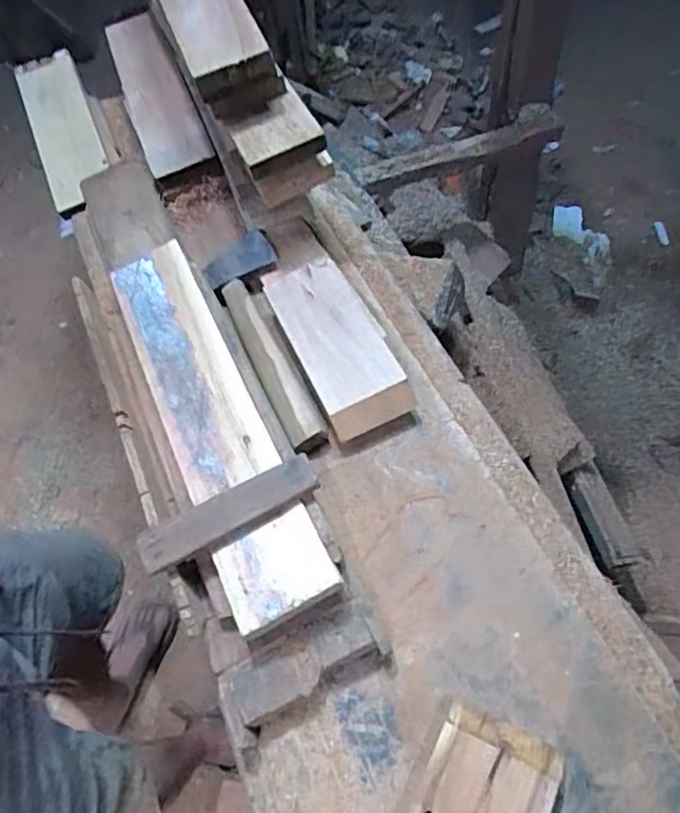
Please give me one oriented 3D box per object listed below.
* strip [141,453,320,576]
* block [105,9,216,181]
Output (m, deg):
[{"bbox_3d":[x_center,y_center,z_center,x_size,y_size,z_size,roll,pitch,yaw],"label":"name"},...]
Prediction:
[{"bbox_3d":[-0.114,0.105,0.612,0.187,0.012,0.048,-29,52,-2],"label":"strip"},{"bbox_3d":[-0.332,-0.556,1.067,0.099,0.054,0.390,-23,61,-5],"label":"block"}]

